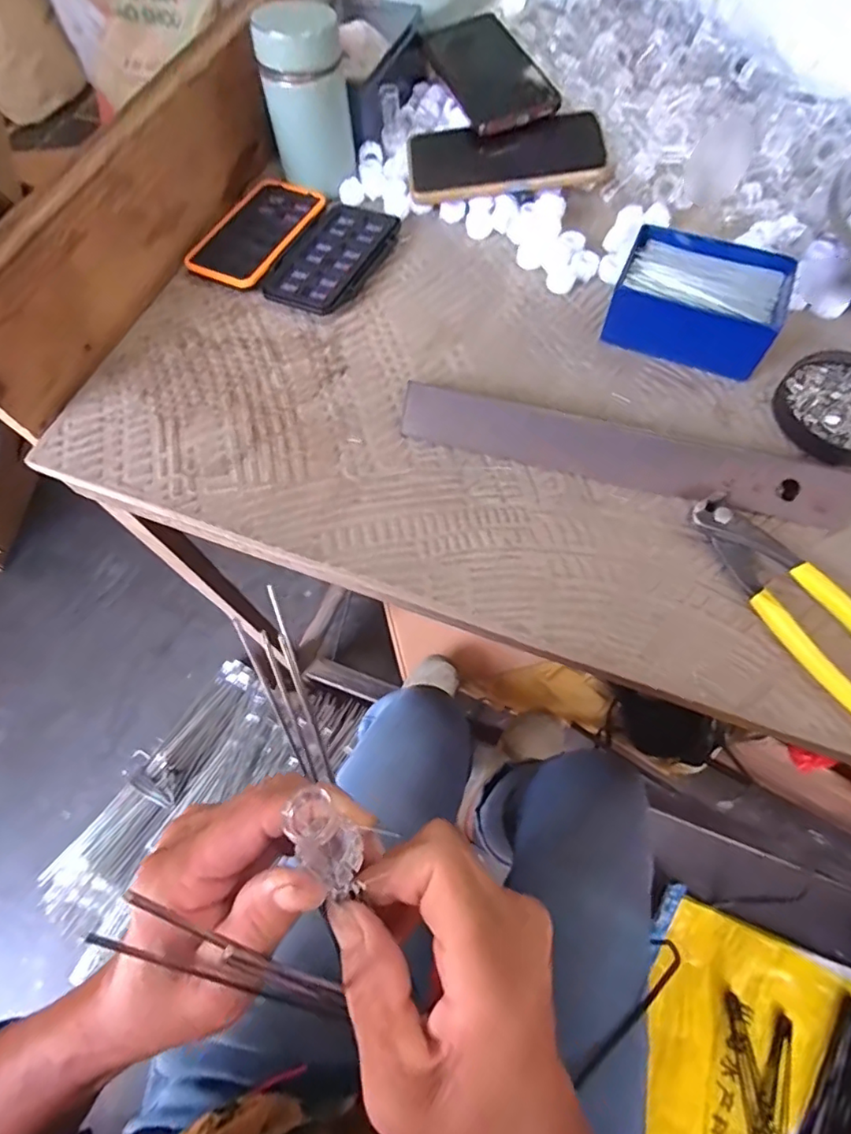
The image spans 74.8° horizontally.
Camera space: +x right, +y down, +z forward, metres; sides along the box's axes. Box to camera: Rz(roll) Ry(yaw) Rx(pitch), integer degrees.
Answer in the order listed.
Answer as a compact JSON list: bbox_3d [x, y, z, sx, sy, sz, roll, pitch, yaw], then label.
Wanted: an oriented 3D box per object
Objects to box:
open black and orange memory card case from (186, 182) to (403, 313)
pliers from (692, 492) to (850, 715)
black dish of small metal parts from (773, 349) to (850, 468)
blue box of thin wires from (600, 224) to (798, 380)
[{"bbox_3d":[-0.109,-0.276,0.476,0.152,0.013,0.128,23,66,12],"label":"open black and orange memory card case"},{"bbox_3d":[0.213,0.026,0.314,0.041,0.018,0.164,-32,67,-13],"label":"pliers"},{"bbox_3d":[0.285,-0.109,0.377,0.090,0.014,0.084,-1,63,1],"label":"black dish of small metal parts"},{"bbox_3d":[0.197,-0.193,0.406,0.113,0.042,0.084,22,67,12],"label":"blue box of thin wires"}]

